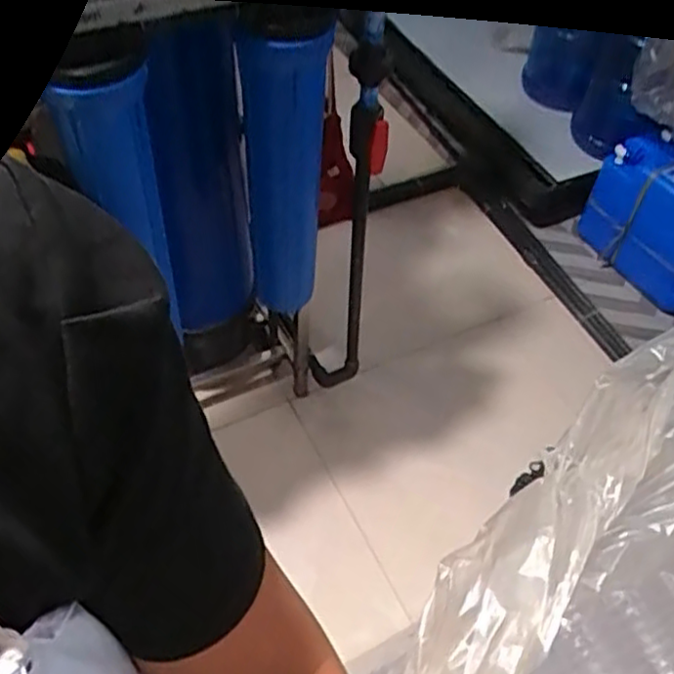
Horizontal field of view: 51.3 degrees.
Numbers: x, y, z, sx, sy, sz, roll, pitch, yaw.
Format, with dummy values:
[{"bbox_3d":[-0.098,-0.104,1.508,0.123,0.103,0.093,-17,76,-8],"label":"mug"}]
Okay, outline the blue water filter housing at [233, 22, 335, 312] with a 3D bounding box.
[{"bbox_3d":[-0.082,-0.221,1.094,0.108,0.554,0.126,-3,52,-6],"label":"blue water filter housing"}]

